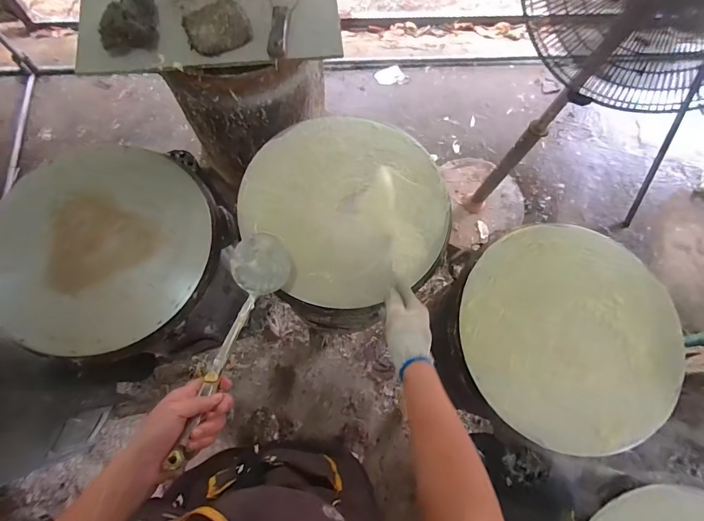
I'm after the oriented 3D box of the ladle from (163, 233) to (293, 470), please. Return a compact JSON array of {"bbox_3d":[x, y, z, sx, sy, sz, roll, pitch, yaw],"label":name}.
[{"bbox_3d":[-0.170,0.088,0.524,0.094,0.060,0.355,11,41,2],"label":"ladle"}]

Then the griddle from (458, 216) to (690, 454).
[{"bbox_3d":[0.386,0.125,0.657,0.370,0.043,0.366,1,71,-2],"label":"griddle"}]

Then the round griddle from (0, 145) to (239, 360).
[{"bbox_3d":[-0.451,-0.032,0.700,0.389,0.075,0.390,1,71,-2],"label":"round griddle"}]

